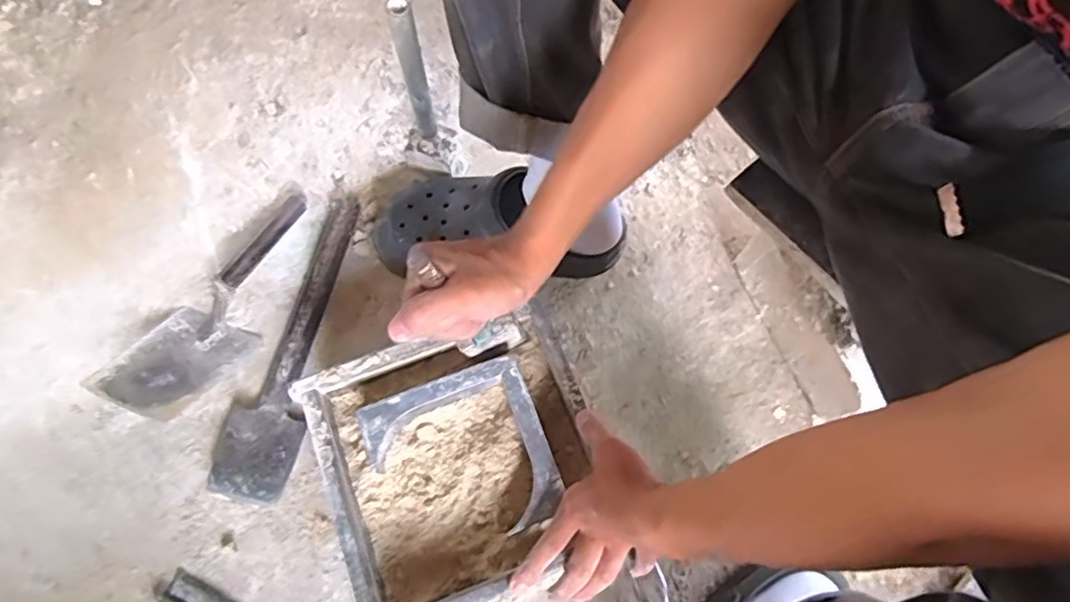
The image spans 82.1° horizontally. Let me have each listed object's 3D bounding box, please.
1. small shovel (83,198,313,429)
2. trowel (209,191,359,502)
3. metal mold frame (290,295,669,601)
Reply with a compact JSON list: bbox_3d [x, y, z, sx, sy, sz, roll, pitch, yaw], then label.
[{"bbox_3d":[-0.337,-0.009,0.661,0.103,0.065,0.281,23,74,12],"label":"small shovel"},{"bbox_3d":[-0.266,0.042,0.672,0.078,0.023,0.336,11,72,4],"label":"trowel"},{"bbox_3d":[-0.052,0.160,0.527,0.229,0.049,0.277,-22,73,-7],"label":"metal mold frame"}]

